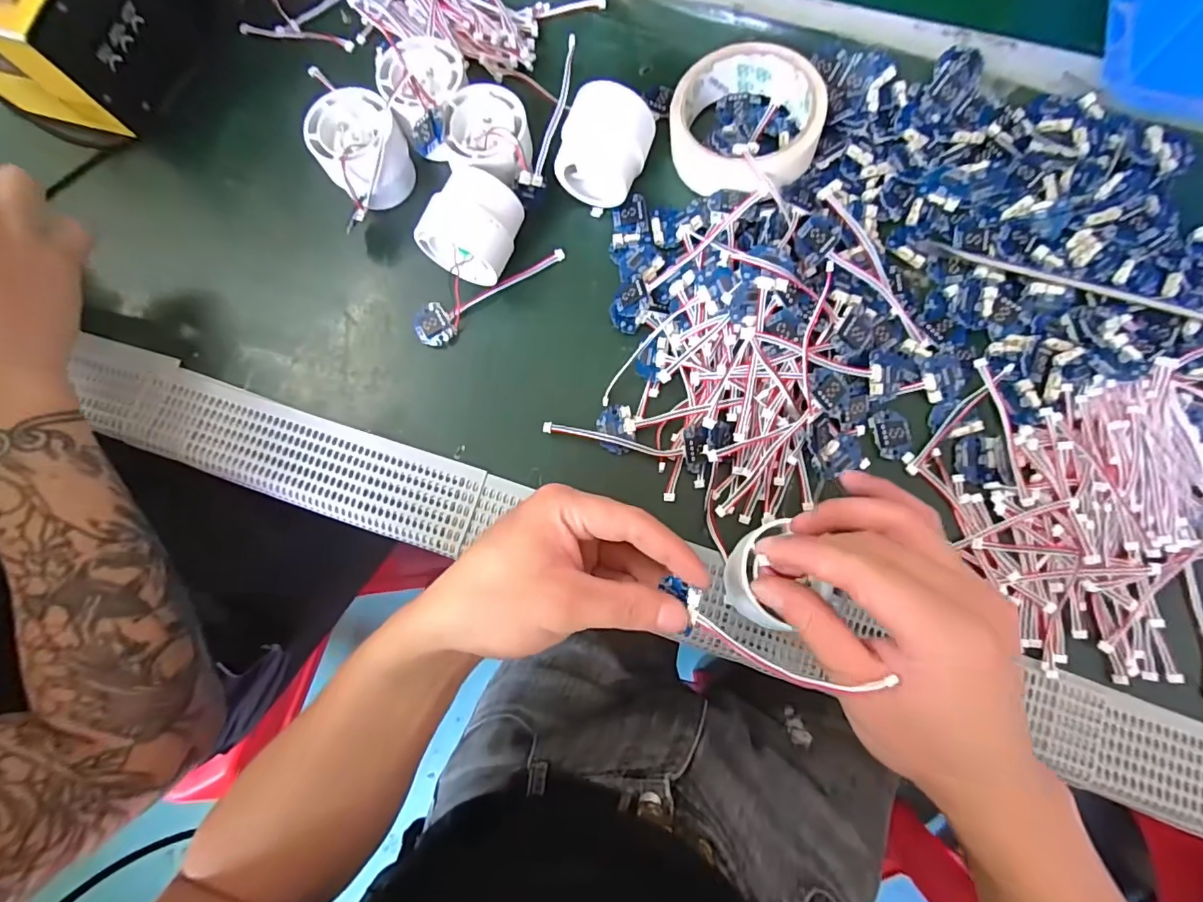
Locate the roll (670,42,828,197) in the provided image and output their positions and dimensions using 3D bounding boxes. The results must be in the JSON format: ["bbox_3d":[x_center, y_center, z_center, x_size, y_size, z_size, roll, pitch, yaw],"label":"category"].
[{"bbox_3d":[0.091,-0.209,0.335,0.093,0.033,0.093,0,81,3],"label":"roll"}]

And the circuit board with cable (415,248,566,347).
[{"bbox_3d":[-0.077,-0.109,0.347,0.108,0.011,0.030,-38,81,-3],"label":"circuit board with cable"}]

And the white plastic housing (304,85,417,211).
[{"bbox_3d":[-0.152,-0.193,0.342,0.053,0.044,0.058,0,81,3],"label":"white plastic housing"}]

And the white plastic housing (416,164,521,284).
[{"bbox_3d":[-0.080,-0.139,0.332,0.052,0.048,0.052,22,82,6],"label":"white plastic housing"}]

